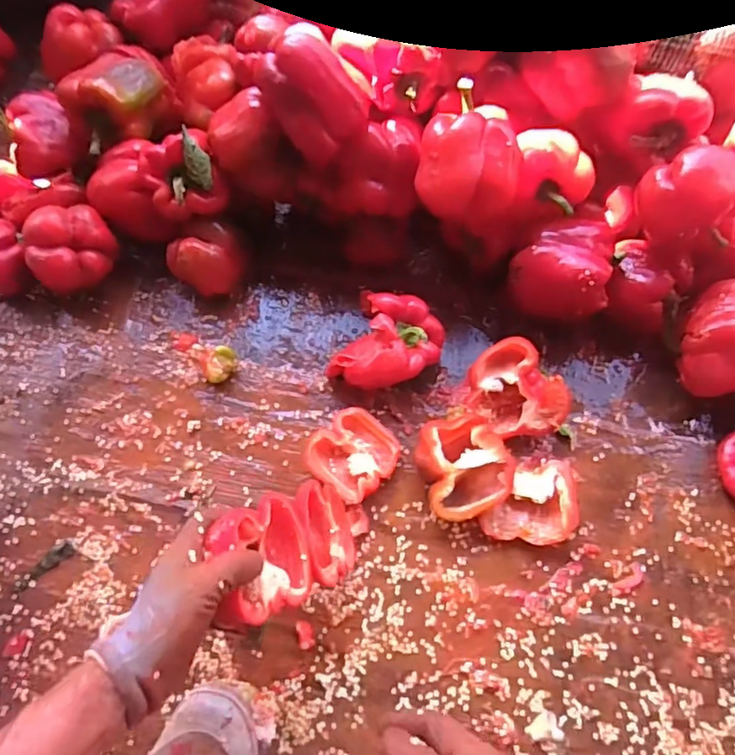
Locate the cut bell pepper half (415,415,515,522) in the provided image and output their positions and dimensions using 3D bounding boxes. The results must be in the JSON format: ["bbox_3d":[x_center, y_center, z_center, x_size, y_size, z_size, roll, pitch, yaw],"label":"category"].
[{"bbox_3d":[0.095,0.088,0.564,0.085,0.041,0.091,0,67,0],"label":"cut bell pepper half"}]

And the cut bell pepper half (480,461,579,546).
[{"bbox_3d":[0.158,0.118,0.558,0.081,0.030,0.080,9,67,4],"label":"cut bell pepper half"}]

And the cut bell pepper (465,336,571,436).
[{"bbox_3d":[0.150,0.018,0.581,0.102,0.061,0.089,25,69,10],"label":"cut bell pepper"}]

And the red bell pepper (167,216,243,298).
[{"bbox_3d":[-0.182,-0.132,0.650,0.078,0.066,0.069,40,72,15],"label":"red bell pepper"}]

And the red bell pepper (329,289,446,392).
[{"bbox_3d":[0.022,-0.032,0.601,0.101,0.069,0.108,25,69,10],"label":"red bell pepper"}]

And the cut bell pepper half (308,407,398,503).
[{"bbox_3d":[-0.014,0.077,0.577,0.077,0.030,0.081,38,72,15],"label":"cut bell pepper half"}]

